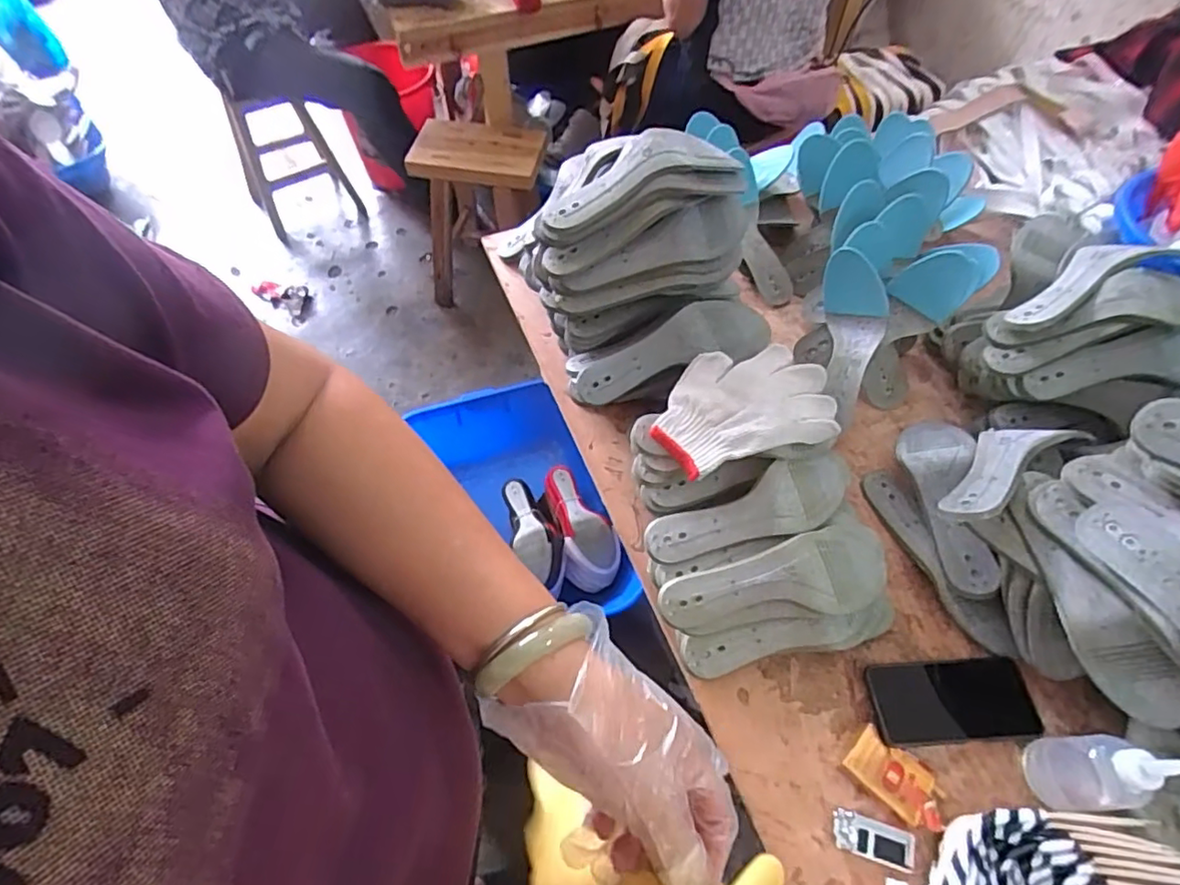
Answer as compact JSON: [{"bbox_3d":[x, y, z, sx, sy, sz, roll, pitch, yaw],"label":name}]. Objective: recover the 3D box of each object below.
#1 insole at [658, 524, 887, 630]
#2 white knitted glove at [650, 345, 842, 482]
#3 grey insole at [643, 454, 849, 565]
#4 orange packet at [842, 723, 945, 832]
[{"bbox_3d":[0.199,0.142,0.625,0.248,0.066,0.087,-13,59,-8],"label":"insole"},{"bbox_3d":[0.168,-0.044,0.682,0.194,0.029,0.134,-13,59,-8],"label":"white knitted glove"},{"bbox_3d":[0.179,0.081,0.671,0.239,0.058,0.075,-21,59,4],"label":"grey insole"},{"bbox_3d":[0.295,0.323,0.593,0.092,0.021,0.056,38,65,21],"label":"orange packet"}]

